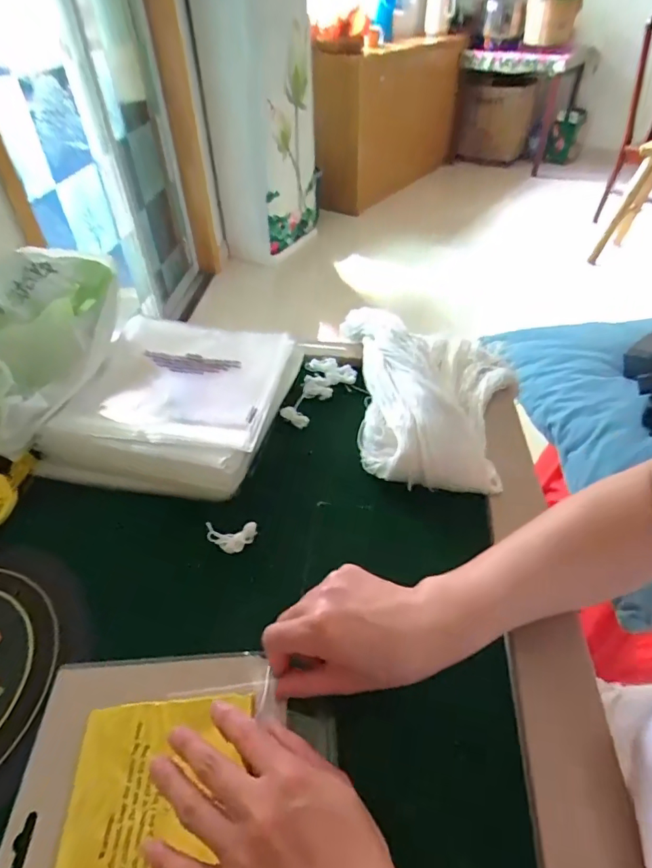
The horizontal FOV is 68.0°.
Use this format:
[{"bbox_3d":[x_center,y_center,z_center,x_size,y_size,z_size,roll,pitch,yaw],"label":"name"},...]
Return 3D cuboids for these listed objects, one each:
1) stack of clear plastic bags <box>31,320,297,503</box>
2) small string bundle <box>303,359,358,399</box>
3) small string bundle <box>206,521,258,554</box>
[{"bbox_3d":[-0.160,-0.043,0.537,0.221,0.041,0.238,8,45,10],"label":"stack of clear plastic bags"},{"bbox_3d":[0.005,-0.067,0.581,0.062,0.012,0.062,-1,44,2],"label":"small string bundle"},{"bbox_3d":[-0.080,0.088,0.416,0.041,0.023,0.021,-12,45,-9],"label":"small string bundle"}]

